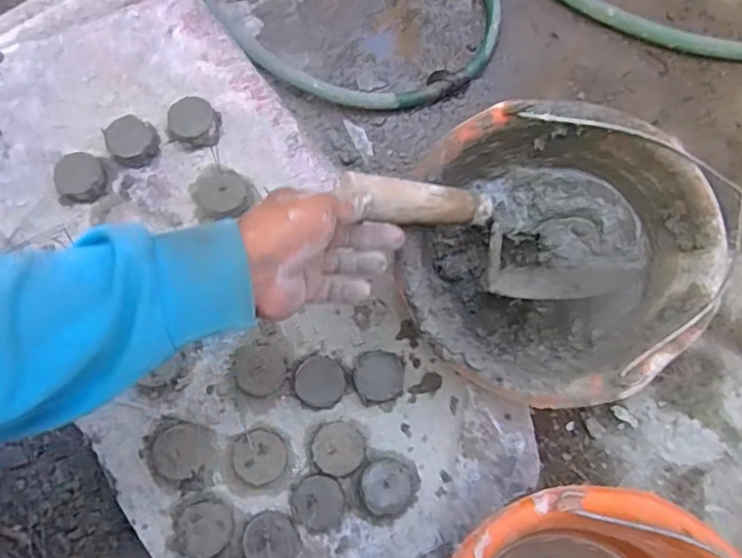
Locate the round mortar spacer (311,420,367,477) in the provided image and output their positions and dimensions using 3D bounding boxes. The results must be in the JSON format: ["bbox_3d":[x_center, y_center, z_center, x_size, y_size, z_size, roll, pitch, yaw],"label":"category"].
[{"bbox_3d":[-0.027,0.144,0.533,0.043,0.016,0.042,1,76,-3],"label":"round mortar spacer"}]

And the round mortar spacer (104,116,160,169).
[{"bbox_3d":[-0.225,-0.129,0.589,0.049,0.025,0.045,1,76,-3],"label":"round mortar spacer"}]

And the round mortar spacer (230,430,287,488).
[{"bbox_3d":[-0.094,0.151,0.529,0.047,0.019,0.043,1,76,-3],"label":"round mortar spacer"}]

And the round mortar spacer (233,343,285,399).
[{"bbox_3d":[-0.098,0.079,0.549,0.043,0.020,0.045,1,76,-3],"label":"round mortar spacer"}]

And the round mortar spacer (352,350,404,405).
[{"bbox_3d":[0.007,0.086,0.548,0.044,0.022,0.043,1,76,-3],"label":"round mortar spacer"}]

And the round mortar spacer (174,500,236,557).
[{"bbox_3d":[-0.137,0.207,0.516,0.045,0.018,0.046,27,76,4],"label":"round mortar spacer"}]

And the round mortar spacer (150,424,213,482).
[{"bbox_3d":[-0.162,0.147,0.532,0.045,0.021,0.044,1,76,-3],"label":"round mortar spacer"}]

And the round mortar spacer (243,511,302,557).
[{"bbox_3d":[-0.080,0.216,0.513,0.047,0.021,0.042,38,78,7],"label":"round mortar spacer"}]

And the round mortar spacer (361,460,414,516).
[{"bbox_3d":[0.014,0.174,0.528,0.041,0.029,0.041,1,76,-3],"label":"round mortar spacer"}]

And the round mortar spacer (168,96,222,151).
[{"bbox_3d":[-0.168,-0.150,0.599,0.046,0.022,0.048,-3,76,-3],"label":"round mortar spacer"}]

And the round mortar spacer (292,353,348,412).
[{"bbox_3d":[-0.045,0.090,0.546,0.043,0.011,0.046,1,76,-3],"label":"round mortar spacer"}]

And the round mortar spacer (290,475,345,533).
[{"bbox_3d":[-0.044,0.187,0.521,0.042,0.022,0.047,5,76,-1],"label":"round mortar spacer"}]

